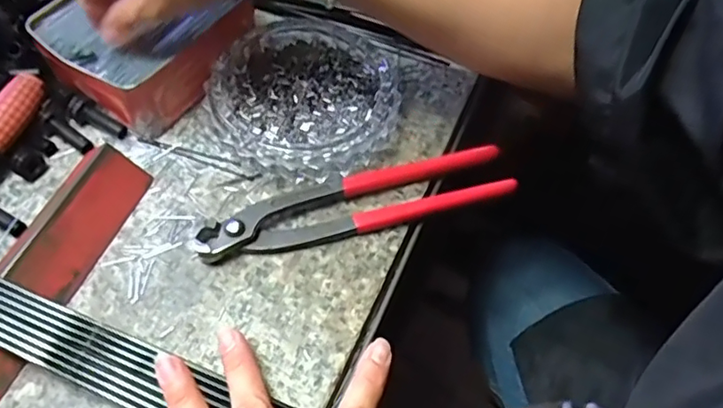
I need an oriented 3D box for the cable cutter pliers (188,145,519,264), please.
[{"bbox_3d":[-0.003,0.002,0.356,0.194,0.015,0.038,-14,61,-11],"label":"cable cutter pliers"}]

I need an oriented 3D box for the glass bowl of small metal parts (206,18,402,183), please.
[{"bbox_3d":[-0.037,-0.073,0.391,0.121,0.029,0.123,1,59,-2],"label":"glass bowl of small metal parts"}]

